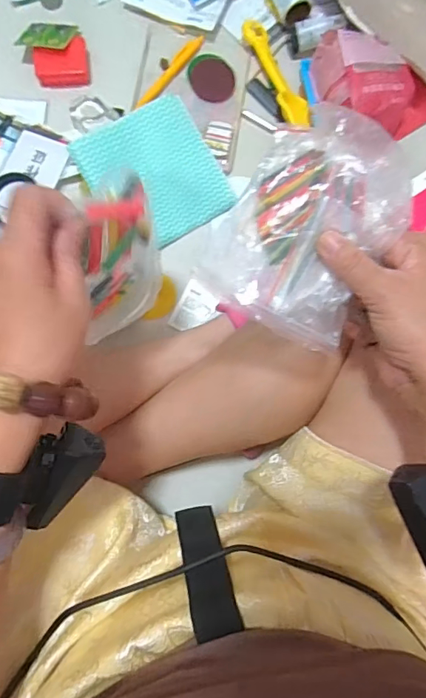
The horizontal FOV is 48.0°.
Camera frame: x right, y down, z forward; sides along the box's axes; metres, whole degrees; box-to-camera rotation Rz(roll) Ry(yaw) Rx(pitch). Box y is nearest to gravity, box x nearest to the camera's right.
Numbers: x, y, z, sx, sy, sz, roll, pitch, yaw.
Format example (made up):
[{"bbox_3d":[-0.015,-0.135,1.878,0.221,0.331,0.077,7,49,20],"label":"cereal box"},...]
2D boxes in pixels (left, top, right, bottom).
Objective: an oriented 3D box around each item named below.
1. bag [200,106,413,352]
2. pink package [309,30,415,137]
[{"bbox_3d":[0.067,-0.079,0.322,0.095,0.030,0.135,29,95,-6],"label":"bag"},{"bbox_3d":[0.179,-0.325,0.583,0.096,0.070,0.127,-17,83,-7],"label":"pink package"}]

